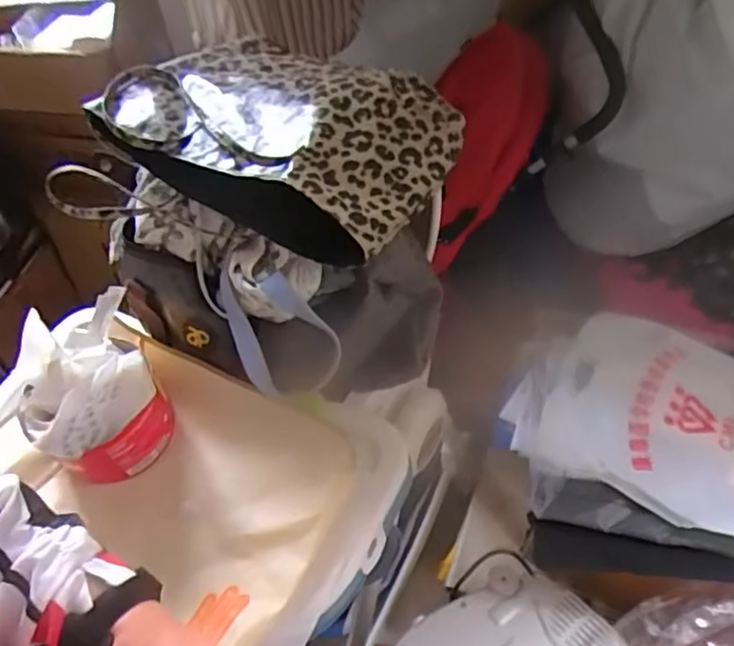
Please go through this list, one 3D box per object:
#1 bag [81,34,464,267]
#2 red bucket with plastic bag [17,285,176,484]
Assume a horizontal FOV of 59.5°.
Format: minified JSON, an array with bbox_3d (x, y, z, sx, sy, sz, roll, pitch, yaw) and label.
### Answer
[{"bbox_3d":[-0.095,-0.225,0.736,0.369,0.070,0.263,24,55,21],"label":"bag"},{"bbox_3d":[-0.297,0.085,0.707,0.128,0.174,0.129,-17,52,-11],"label":"red bucket with plastic bag"}]

